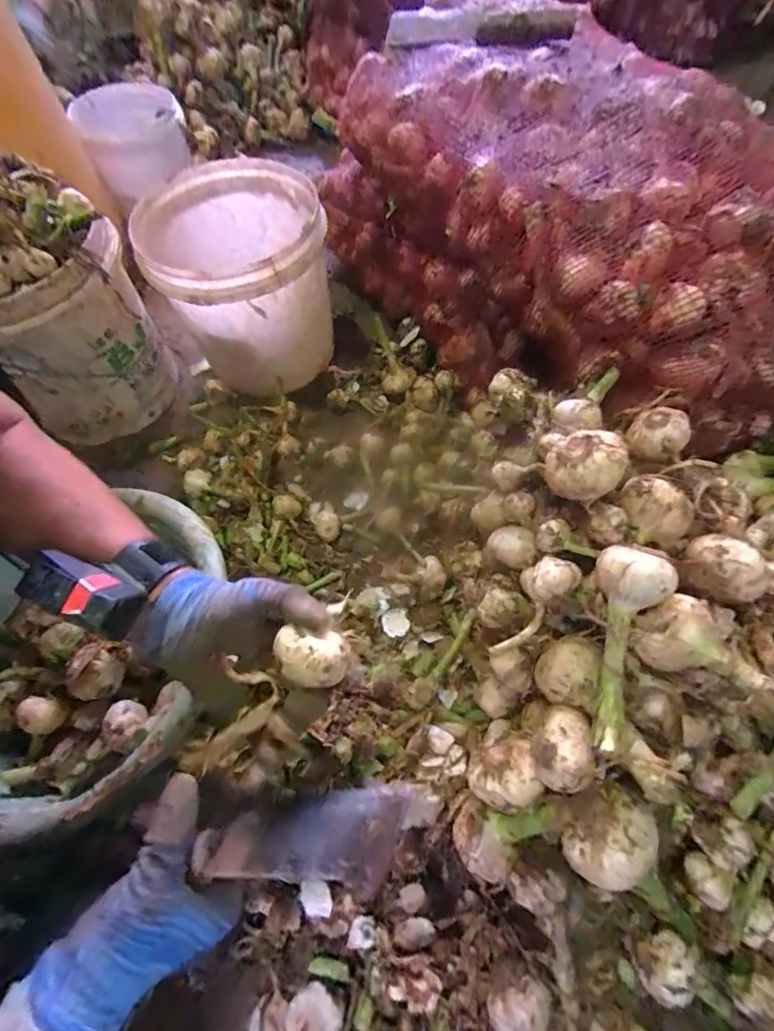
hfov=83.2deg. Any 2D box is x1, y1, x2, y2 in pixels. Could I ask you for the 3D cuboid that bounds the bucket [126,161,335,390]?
[{"bbox_3d":[-0.200,-0.344,0.654,0.234,0.207,0.259,-18,65,-5],"label":"bucket"}]

